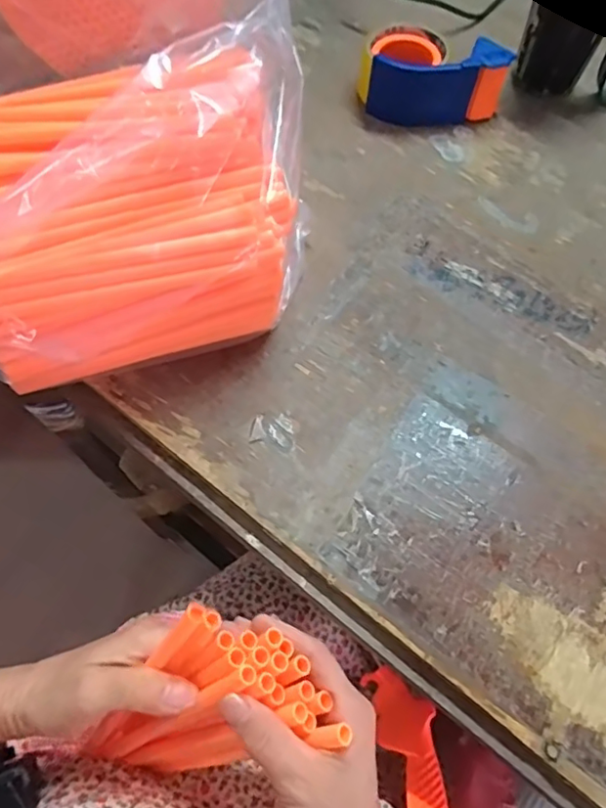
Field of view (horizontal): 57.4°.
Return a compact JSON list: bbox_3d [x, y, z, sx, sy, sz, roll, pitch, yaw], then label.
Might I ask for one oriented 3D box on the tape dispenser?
[{"bbox_3d":[0.133,-0.337,0.567,0.148,0.059,0.086,15,67,5],"label":"tape dispenser"}]

